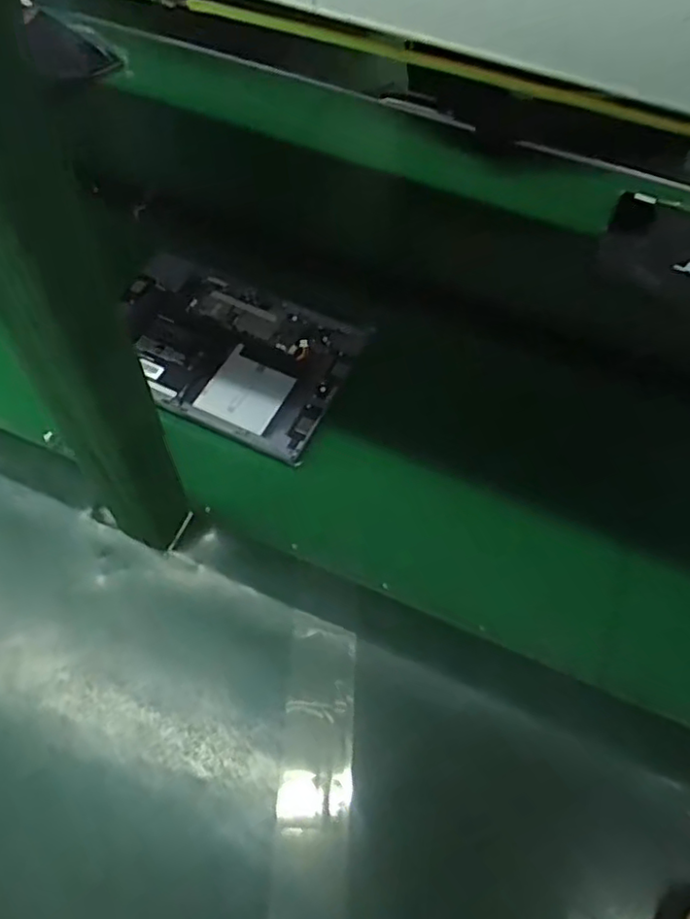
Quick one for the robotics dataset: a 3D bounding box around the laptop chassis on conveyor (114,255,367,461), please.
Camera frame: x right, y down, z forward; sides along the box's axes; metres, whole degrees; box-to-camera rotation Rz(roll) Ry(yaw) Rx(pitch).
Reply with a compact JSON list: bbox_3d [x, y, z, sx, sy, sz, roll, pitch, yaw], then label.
[{"bbox_3d":[-0.119,-0.106,0.626,0.241,0.018,0.171,22,62,11],"label":"laptop chassis on conveyor"}]

